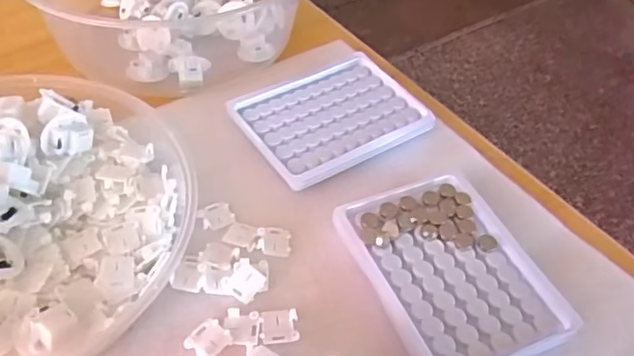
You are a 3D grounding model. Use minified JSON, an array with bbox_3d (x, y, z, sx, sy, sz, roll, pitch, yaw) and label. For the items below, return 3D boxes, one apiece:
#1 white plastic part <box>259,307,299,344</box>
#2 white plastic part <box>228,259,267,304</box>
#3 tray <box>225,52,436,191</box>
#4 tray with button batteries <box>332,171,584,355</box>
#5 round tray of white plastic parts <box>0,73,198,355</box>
[{"bbox_3d":[-0.022,0.084,0.332,0.022,0.004,0.020,-2,49,-8],"label":"white plastic part"},{"bbox_3d":[-0.043,0.062,0.349,0.022,0.004,0.022,36,55,23],"label":"white plastic part"},{"bbox_3d":[0.010,-0.050,0.444,0.132,0.008,0.104,-24,55,-24],"label":"tray"},{"bbox_3d":[0.079,0.056,0.354,0.096,0.016,0.129,-17,53,-20],"label":"tray with button batteries"},{"bbox_3d":[-0.183,0.009,0.344,0.204,0.044,0.223,3,49,-3],"label":"round tray of white plastic parts"}]

